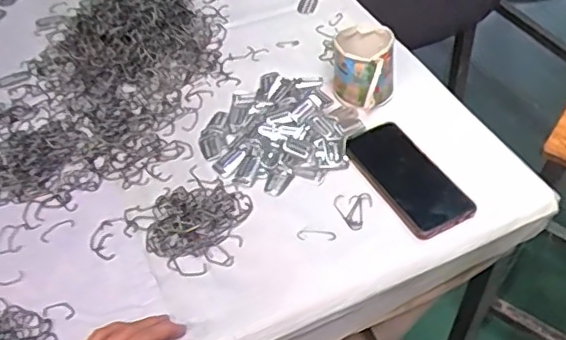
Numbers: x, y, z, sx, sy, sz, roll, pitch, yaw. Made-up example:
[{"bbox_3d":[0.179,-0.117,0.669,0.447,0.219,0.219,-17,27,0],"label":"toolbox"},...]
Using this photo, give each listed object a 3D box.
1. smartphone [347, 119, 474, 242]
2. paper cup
[{"bbox_3d":[0.143,0.006,0.705,0.079,0.014,0.162,-22,51,-17],"label":"smartphone"},{"bbox_3d":[0.104,-0.137,0.791,0.077,0.063,0.096,-1,48,2],"label":"paper cup"}]

